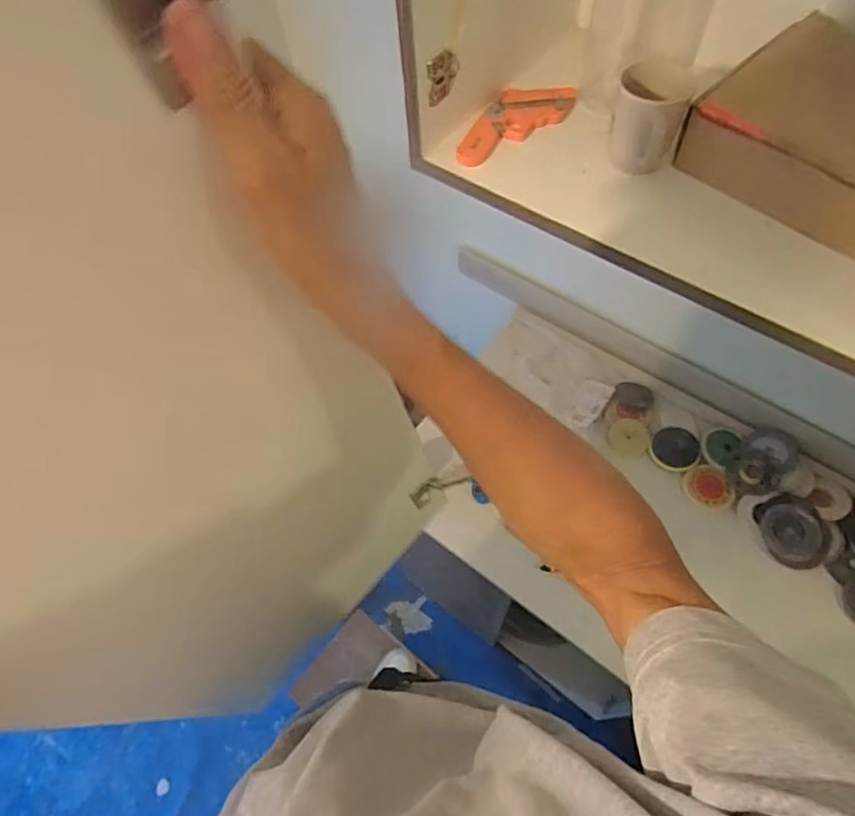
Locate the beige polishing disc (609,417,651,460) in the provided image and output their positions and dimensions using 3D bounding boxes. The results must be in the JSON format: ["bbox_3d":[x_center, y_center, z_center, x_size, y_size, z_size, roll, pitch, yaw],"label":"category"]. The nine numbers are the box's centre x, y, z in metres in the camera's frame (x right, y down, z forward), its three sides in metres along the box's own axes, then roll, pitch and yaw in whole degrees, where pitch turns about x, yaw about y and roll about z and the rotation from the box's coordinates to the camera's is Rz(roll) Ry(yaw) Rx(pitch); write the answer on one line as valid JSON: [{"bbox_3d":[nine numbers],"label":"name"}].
[{"bbox_3d":[0.409,0.062,1.151,0.077,0.011,0.077,-1,87,11],"label":"beige polishing disc"}]

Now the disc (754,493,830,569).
[{"bbox_3d":[0.670,0.223,1.033,0.108,0.024,0.127,-15,62,-4],"label":"disc"}]

